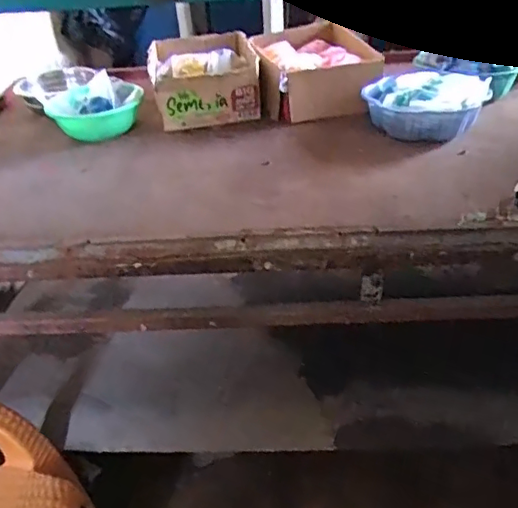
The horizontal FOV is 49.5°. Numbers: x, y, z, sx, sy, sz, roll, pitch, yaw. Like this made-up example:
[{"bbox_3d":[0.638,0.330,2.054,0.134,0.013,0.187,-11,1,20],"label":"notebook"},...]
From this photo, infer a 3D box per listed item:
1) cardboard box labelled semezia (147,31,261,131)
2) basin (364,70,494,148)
[{"bbox_3d":[-0.149,-0.472,1.534,0.271,0.147,0.385,-9,36,-3],"label":"cardboard box labelled semezia"},{"bbox_3d":[0.364,-0.327,1.274,0.247,0.109,0.247,-4,36,3],"label":"basin"}]

